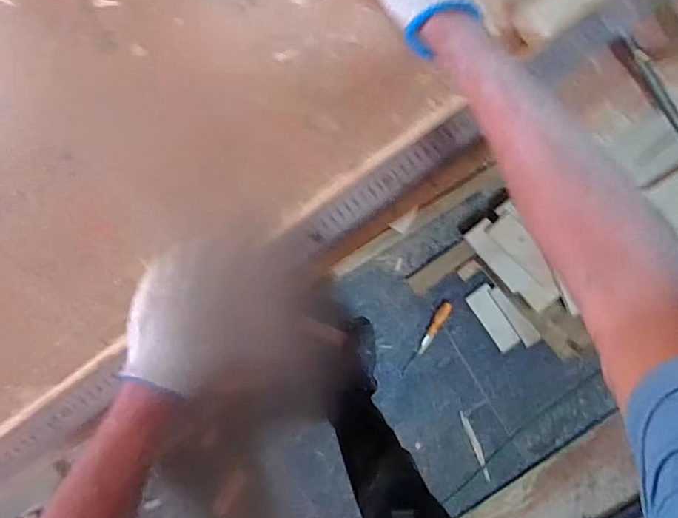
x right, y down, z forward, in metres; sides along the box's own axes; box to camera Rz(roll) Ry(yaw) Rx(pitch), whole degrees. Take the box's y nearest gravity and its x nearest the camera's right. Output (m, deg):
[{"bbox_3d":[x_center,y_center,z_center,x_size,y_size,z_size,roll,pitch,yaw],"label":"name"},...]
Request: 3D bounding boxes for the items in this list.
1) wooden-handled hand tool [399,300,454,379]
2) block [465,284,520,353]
[{"bbox_3d":[0.254,0.233,1.412,0.038,0.025,0.245,31,91,-8],"label":"wooden-handled hand tool"},{"bbox_3d":[0.442,0.172,1.391,0.065,0.033,0.188,-32,96,-4],"label":"block"}]

